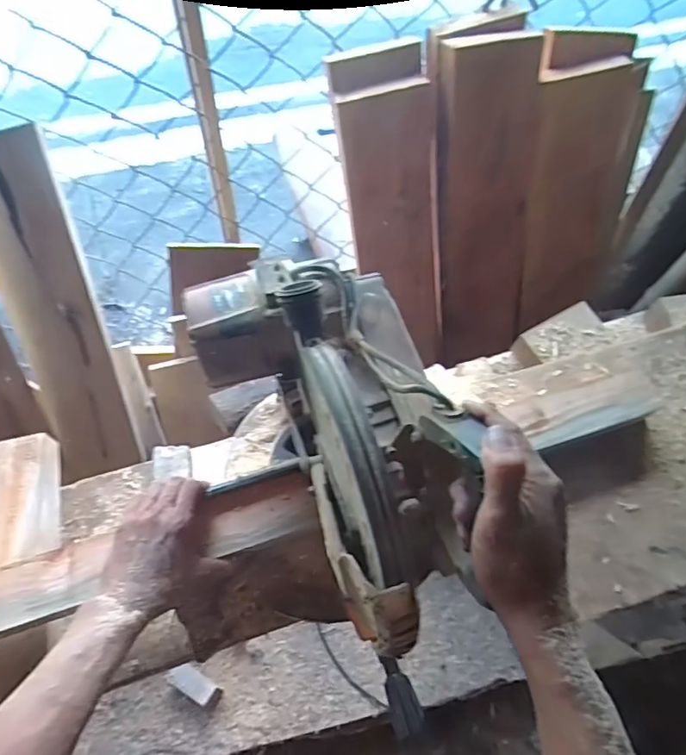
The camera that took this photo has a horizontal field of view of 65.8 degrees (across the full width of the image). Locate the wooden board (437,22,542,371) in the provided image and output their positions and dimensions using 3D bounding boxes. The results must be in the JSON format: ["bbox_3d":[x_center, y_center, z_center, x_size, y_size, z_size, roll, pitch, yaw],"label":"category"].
[{"bbox_3d":[0.294,-0.316,1.113,0.175,0.686,0.034,-2,42,10],"label":"wooden board"}]

